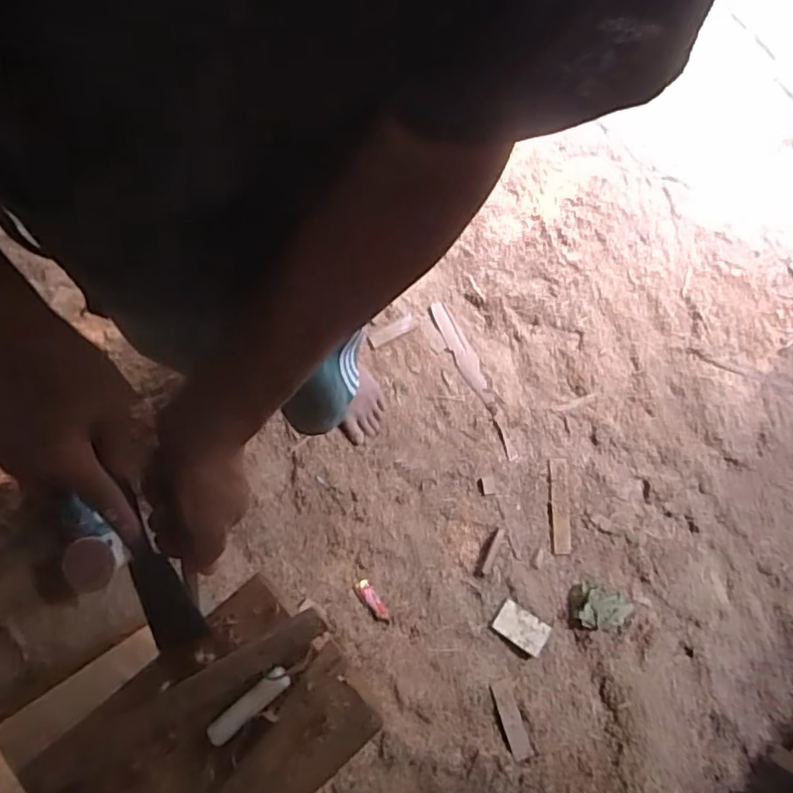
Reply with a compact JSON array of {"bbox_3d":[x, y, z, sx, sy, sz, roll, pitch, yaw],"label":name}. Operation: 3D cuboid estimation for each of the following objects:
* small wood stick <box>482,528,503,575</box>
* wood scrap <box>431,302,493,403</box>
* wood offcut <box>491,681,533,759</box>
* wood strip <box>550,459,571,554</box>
[{"bbox_3d":[0.183,0.295,1.159,0.015,0.007,0.088,24,80,4],"label":"small wood stick"},{"bbox_3d":[0.141,-0.097,1.319,0.046,0.008,0.245,-24,80,-5],"label":"wood scrap"},{"bbox_3d":[0.191,0.538,1.011,0.036,0.004,0.114,-14,59,-7],"label":"wood offcut"},{"bbox_3d":[0.328,0.217,1.217,0.035,0.010,0.189,3,79,0],"label":"wood strip"}]

